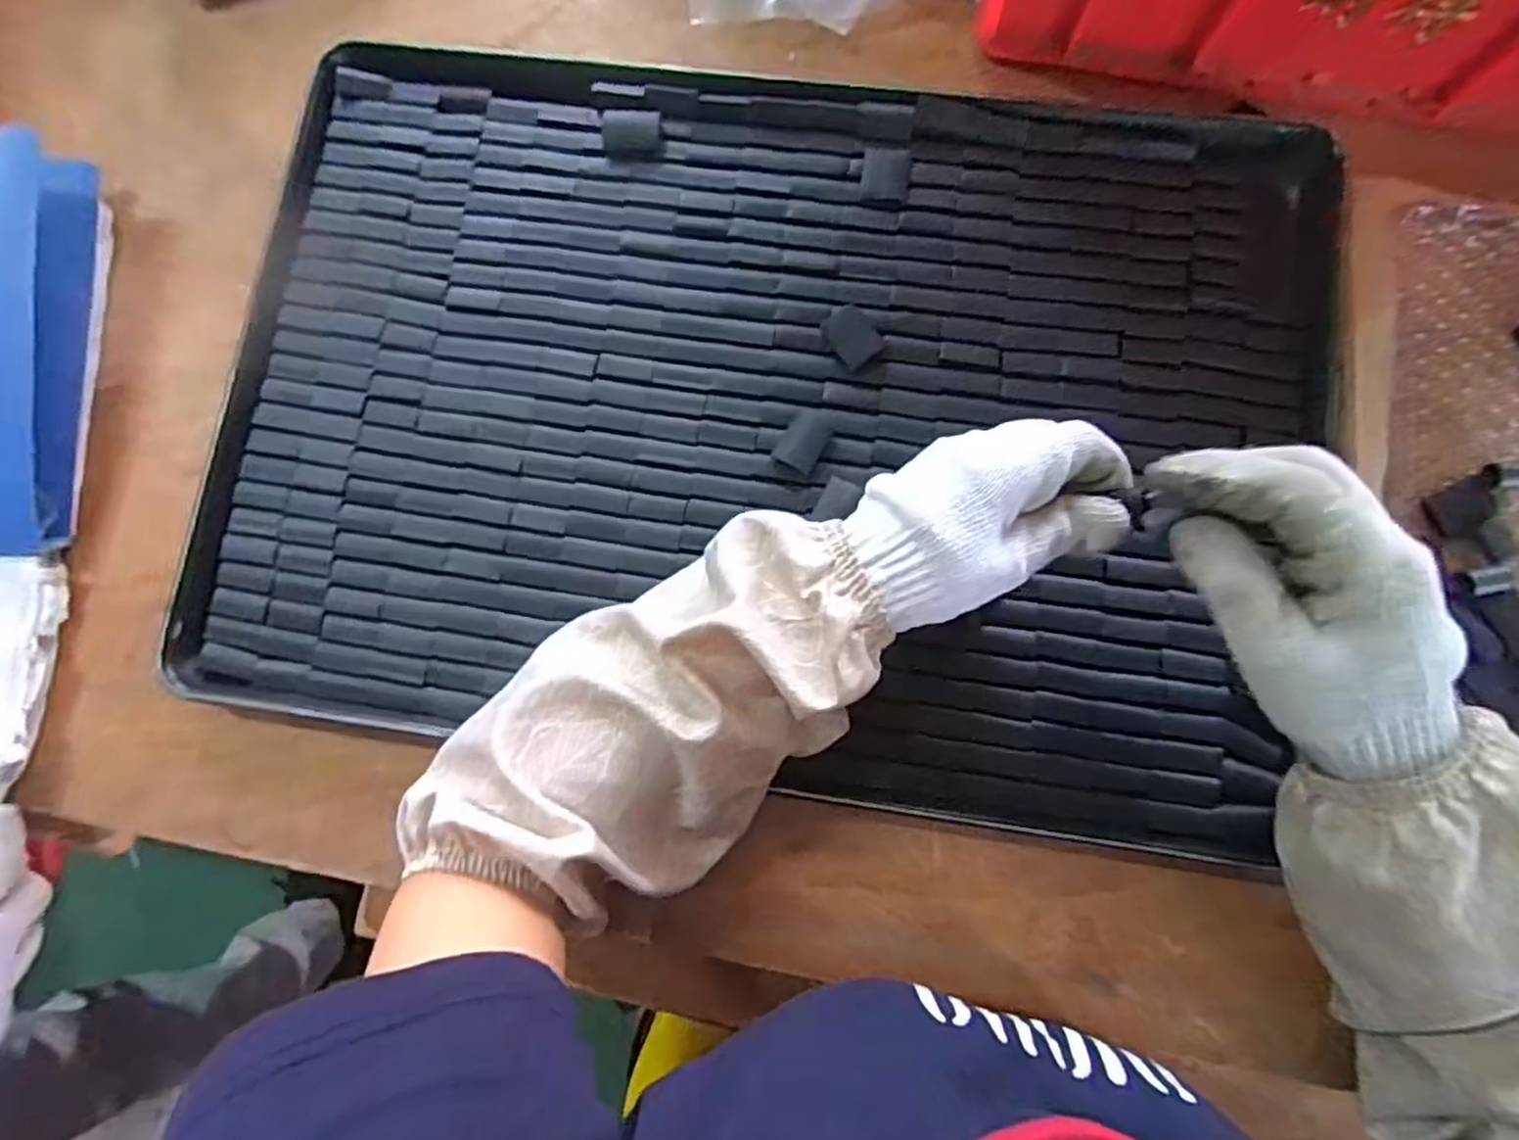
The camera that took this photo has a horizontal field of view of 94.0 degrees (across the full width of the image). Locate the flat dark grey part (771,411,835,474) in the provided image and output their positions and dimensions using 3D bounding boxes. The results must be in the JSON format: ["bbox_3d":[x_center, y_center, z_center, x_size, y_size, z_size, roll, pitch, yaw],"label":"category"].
[{"bbox_3d":[0.024,-0.071,0.383,0.023,0.004,0.035,29,84,6],"label":"flat dark grey part"}]

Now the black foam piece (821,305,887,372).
[{"bbox_3d":[0.051,-0.128,0.389,0.025,0.004,0.035,-36,82,-3],"label":"black foam piece"}]

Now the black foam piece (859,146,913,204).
[{"bbox_3d":[0.072,-0.225,0.403,0.027,0.004,0.032,7,82,4],"label":"black foam piece"}]

